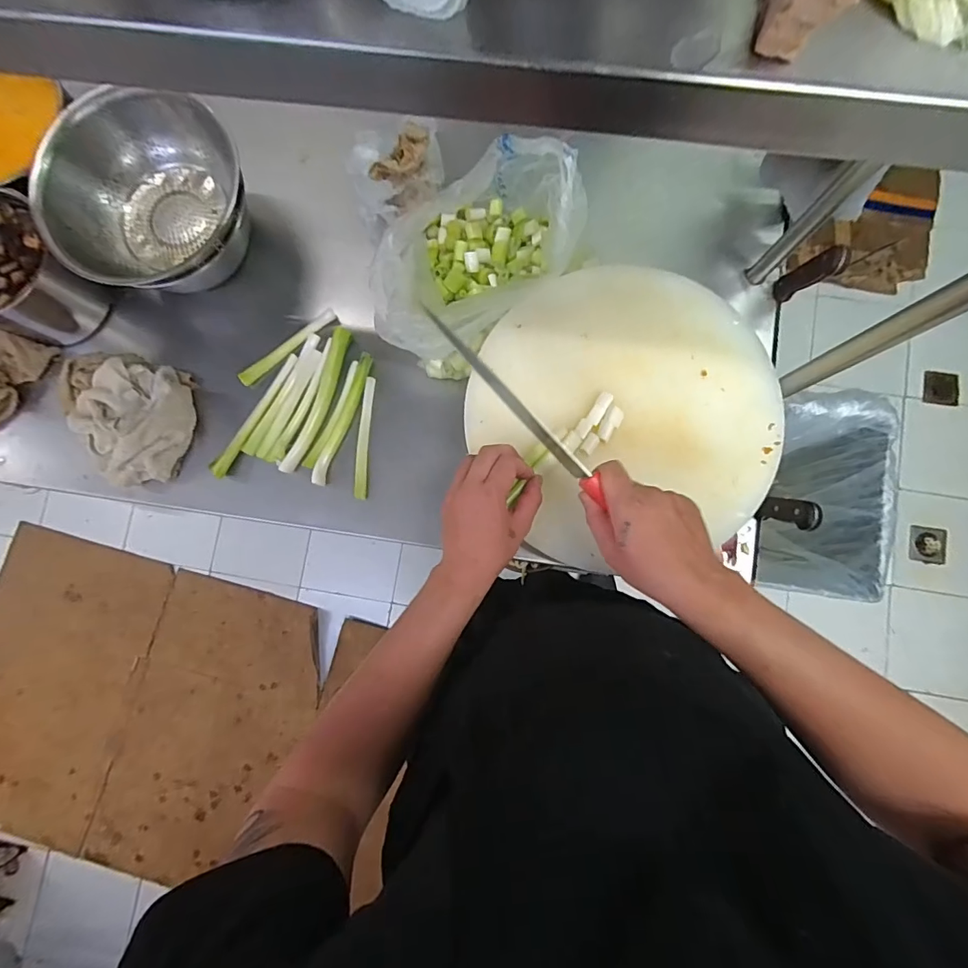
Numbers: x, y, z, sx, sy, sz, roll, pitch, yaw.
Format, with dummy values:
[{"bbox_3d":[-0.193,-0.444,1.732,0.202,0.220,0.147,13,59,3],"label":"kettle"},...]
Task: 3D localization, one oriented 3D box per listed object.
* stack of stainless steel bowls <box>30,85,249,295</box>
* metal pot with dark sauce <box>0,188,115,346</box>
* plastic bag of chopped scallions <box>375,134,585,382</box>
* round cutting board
[{"bbox_3d":[-0.437,-0.369,0.621,0.226,0.132,0.214,-29,83,-1],"label":"stack of stainless steel bowls"},{"bbox_3d":[-0.635,-0.280,0.642,0.166,0.137,0.155,0,84,2],"label":"metal pot with dark sauce"},{"bbox_3d":[-0.014,-0.278,0.595,0.210,0.128,0.267,26,85,5],"label":"plastic bag of chopped scallions"},{"bbox_3d":[0.158,-0.088,0.540,0.340,0.027,0.324,0,85,3],"label":"round cutting board"}]

